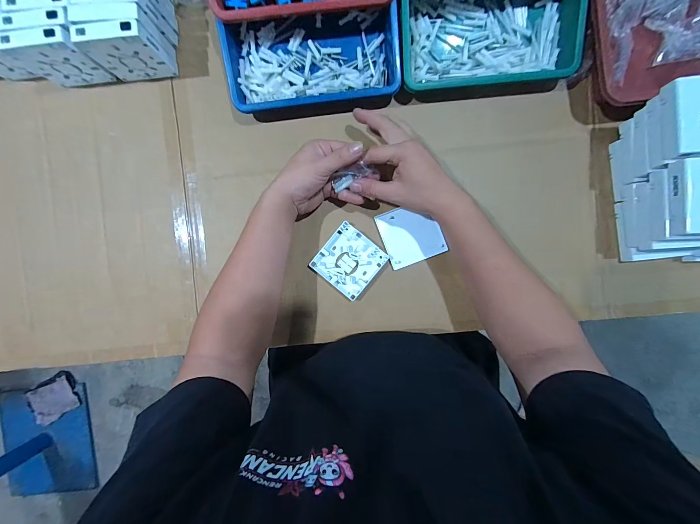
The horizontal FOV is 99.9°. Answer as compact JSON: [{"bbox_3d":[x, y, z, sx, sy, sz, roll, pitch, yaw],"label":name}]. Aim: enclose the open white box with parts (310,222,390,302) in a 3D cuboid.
[{"bbox_3d":[-0.001,-0.001,0.447,0.086,0.009,0.088,39,92,0],"label":"open white box with parts"}]

